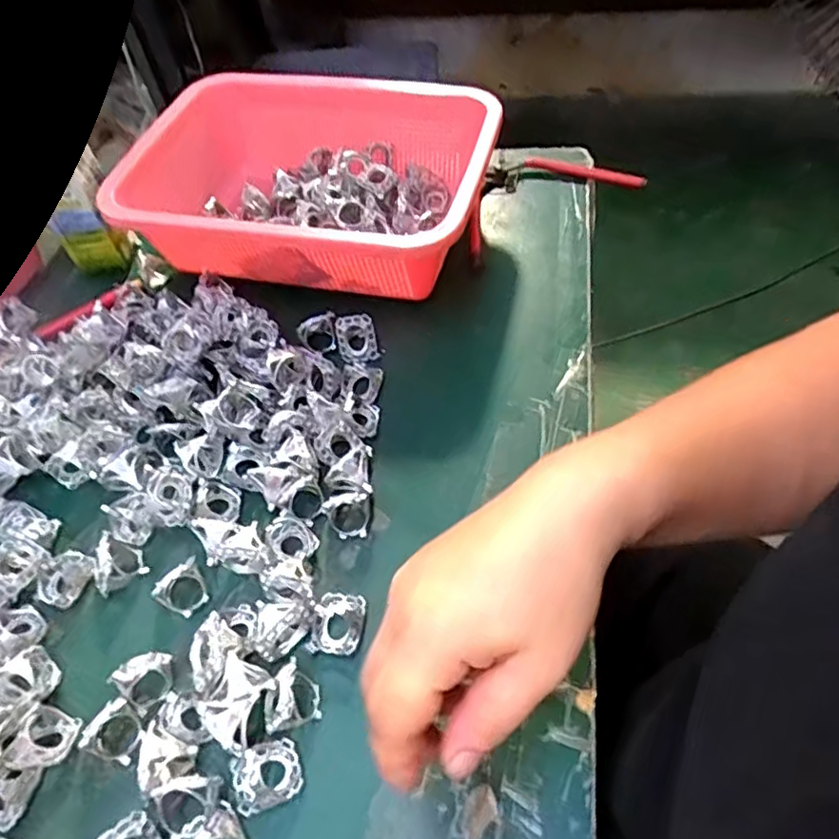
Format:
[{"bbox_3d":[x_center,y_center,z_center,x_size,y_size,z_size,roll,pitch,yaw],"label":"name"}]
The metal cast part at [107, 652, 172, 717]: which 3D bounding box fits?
[{"bbox_3d":[-0.135,0.127,0.317,0.022,0.023,0.026,35,64,29],"label":"metal cast part"}]

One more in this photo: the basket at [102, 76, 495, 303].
[{"bbox_3d":[-0.081,-0.181,0.487,0.249,0.076,0.181,7,53,13],"label":"basket"}]

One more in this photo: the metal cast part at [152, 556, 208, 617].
[{"bbox_3d":[-0.126,0.091,0.342,0.026,0.025,0.016,-39,57,-21],"label":"metal cast part"}]

